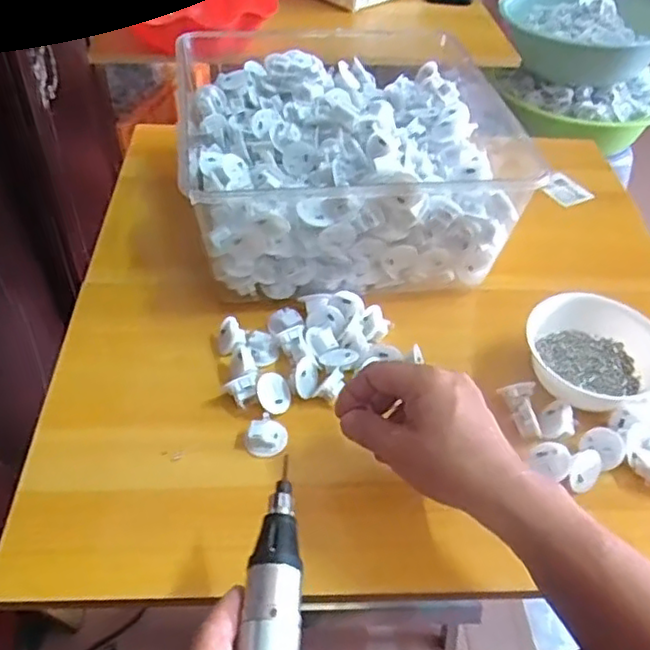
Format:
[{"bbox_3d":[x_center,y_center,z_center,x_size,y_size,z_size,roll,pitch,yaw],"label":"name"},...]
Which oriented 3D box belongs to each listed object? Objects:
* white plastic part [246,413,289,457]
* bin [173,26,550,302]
[{"bbox_3d":[-0.045,0.086,0.508,0.032,0.016,0.030,3,46,-3],"label":"white plastic part"},{"bbox_3d":[0.019,-0.153,0.660,0.309,0.139,0.263,-4,47,-9],"label":"bin"}]

